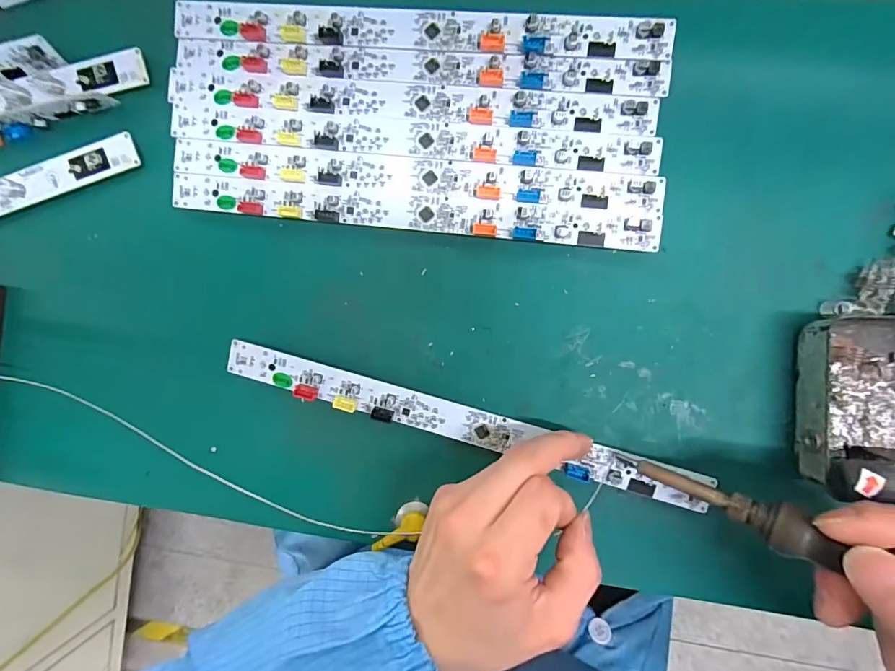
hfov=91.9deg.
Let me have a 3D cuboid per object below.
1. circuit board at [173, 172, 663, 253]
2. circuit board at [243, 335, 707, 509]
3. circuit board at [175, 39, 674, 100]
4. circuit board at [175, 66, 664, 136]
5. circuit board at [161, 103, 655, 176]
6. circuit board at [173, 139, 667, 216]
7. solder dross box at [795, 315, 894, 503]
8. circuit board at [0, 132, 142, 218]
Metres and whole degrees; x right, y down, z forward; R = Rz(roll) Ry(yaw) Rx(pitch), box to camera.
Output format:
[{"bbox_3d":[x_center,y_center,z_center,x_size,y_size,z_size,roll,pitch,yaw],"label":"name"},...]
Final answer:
[{"bbox_3d":[-0.026,-0.073,0.256,0.286,0.006,0.021,7,94,5],"label":"circuit board"},{"bbox_3d":[0.006,0.051,0.254,0.284,0.008,0.023,15,95,5],"label":"circuit board"},{"bbox_3d":[-0.022,-0.156,0.252,0.287,0.007,0.019,7,94,5],"label":"circuit board"},{"bbox_3d":[-0.027,-0.137,0.253,0.286,0.007,0.022,7,94,5],"label":"circuit board"},{"bbox_3d":[-0.025,-0.116,0.254,0.286,0.005,0.021,7,94,5],"label":"circuit board"},{"bbox_3d":[-0.024,-0.095,0.255,0.287,0.005,0.021,7,94,5],"label":"circuit board"},{"bbox_3d":[0.233,0.035,0.221,0.087,0.040,0.088,1,96,5],"label":"solder dross box"},{"bbox_3d":[-0.339,-0.078,0.288,0.280,0.007,0.021,-16,88,5],"label":"circuit board"}]

